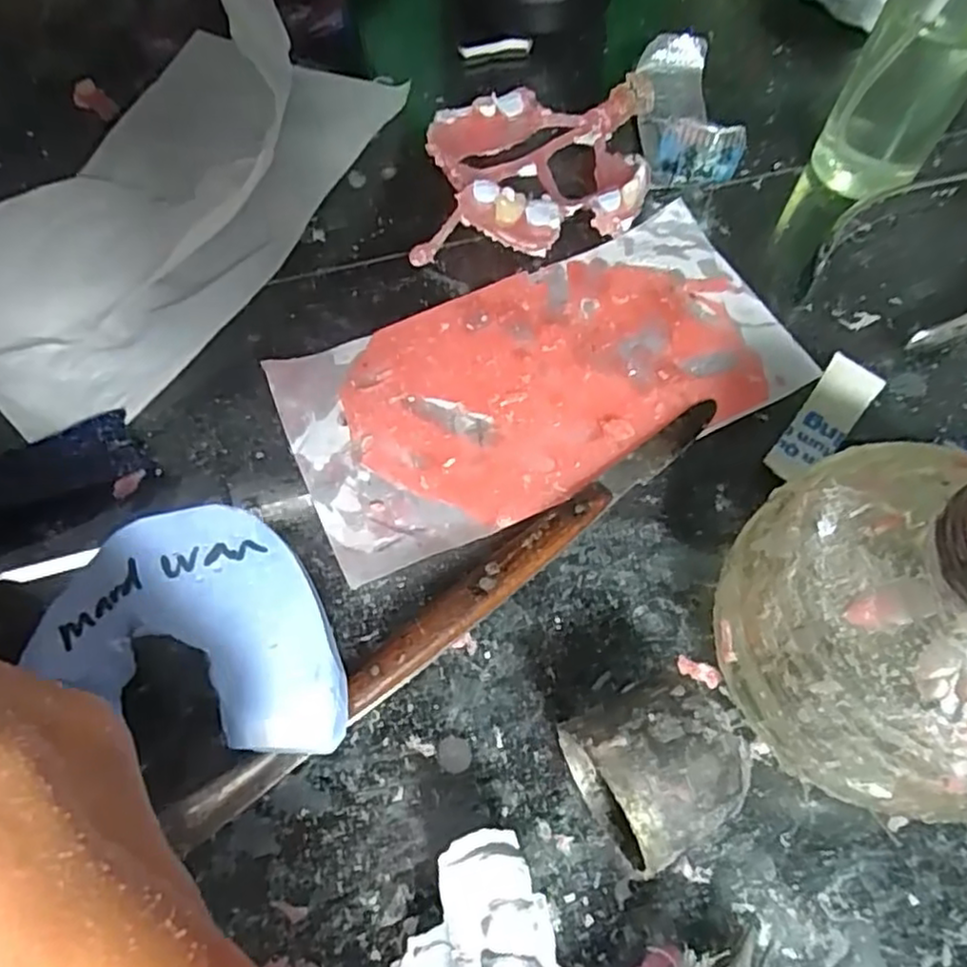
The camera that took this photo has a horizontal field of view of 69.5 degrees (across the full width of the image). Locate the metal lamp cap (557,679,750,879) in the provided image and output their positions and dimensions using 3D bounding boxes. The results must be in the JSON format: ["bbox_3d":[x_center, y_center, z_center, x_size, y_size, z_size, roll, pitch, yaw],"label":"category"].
[{"bbox_3d":[0.036,0.060,0.146,0.030,0.032,0.030,-16,65,-8],"label":"metal lamp cap"}]

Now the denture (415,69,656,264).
[{"bbox_3d":[0.018,-0.102,0.229,0.070,0.018,0.089,5,64,2],"label":"denture"}]

